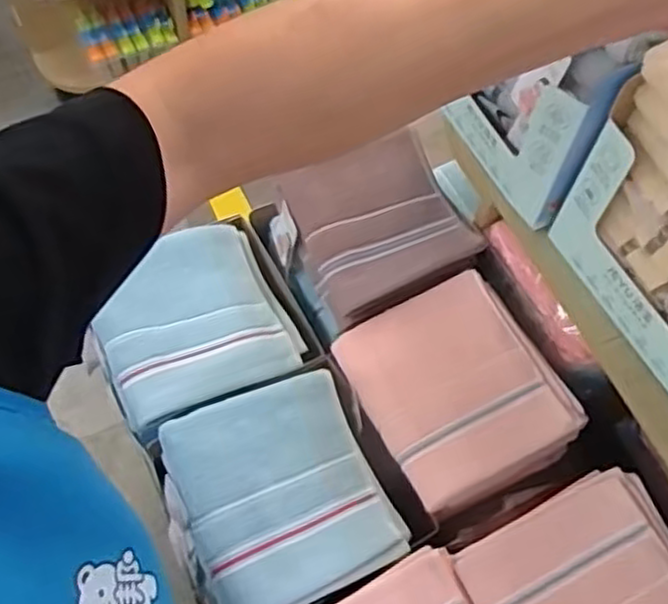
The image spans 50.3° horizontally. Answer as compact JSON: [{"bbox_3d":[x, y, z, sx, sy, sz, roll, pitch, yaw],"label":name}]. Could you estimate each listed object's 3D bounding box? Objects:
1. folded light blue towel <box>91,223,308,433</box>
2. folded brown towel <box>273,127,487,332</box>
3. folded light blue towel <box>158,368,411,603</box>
[{"bbox_3d":[-0.145,0.011,0.719,0.179,0.046,0.197,-22,64,-15],"label":"folded light blue towel"},{"bbox_3d":[0.045,-0.082,0.738,0.167,0.059,0.172,-21,64,-14],"label":"folded brown towel"},{"bbox_3d":[-0.043,0.160,0.608,0.164,0.050,0.180,-22,64,-15],"label":"folded light blue towel"}]

